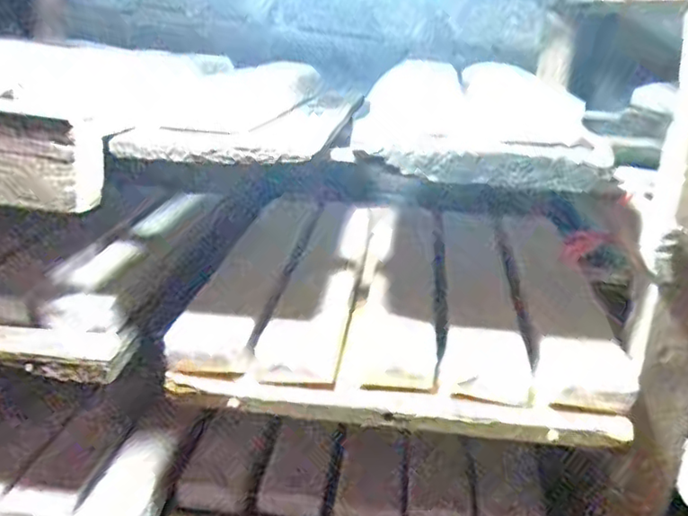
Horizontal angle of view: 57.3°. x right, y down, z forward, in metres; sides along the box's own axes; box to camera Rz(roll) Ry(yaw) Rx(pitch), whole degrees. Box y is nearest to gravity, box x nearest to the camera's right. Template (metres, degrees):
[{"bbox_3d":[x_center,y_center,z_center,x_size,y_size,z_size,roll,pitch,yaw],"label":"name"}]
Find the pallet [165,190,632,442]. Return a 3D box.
[{"bbox_3d":[0.062,0.038,0.669,0.382,0.083,0.383,7,20,5],"label":"pallet"}]

